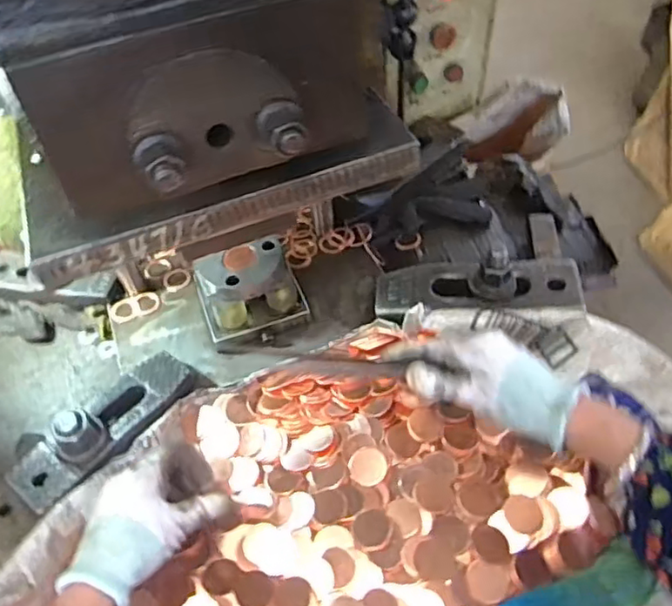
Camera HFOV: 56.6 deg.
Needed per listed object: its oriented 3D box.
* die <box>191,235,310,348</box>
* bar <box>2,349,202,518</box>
[{"bbox_3d":[-0.083,-0.010,0.609,0.098,0.067,0.082,-17,53,-9],"label":"die"},{"bbox_3d":[-0.200,0.100,0.538,0.058,0.048,0.171,32,61,25],"label":"bar"}]

